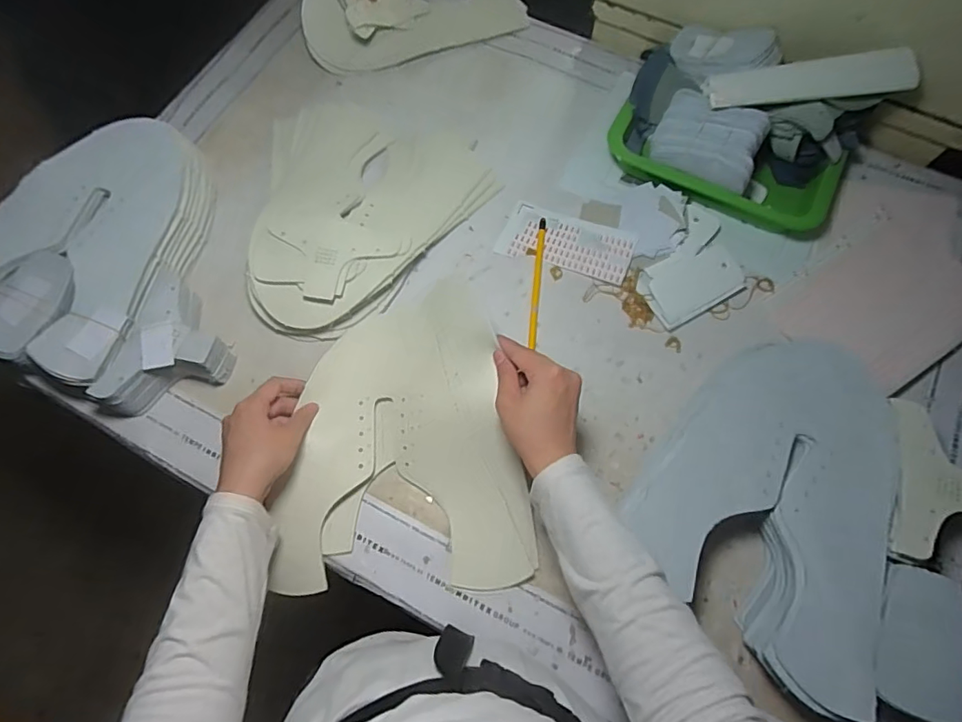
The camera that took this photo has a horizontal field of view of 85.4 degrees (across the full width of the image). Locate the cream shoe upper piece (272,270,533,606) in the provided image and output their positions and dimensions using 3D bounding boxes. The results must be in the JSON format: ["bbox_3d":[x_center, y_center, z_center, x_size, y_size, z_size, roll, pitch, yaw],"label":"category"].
[{"bbox_3d":[-0.080,0.068,0.502,0.225,0.045,0.285,-7,71,-2],"label":"cream shoe upper piece"}]

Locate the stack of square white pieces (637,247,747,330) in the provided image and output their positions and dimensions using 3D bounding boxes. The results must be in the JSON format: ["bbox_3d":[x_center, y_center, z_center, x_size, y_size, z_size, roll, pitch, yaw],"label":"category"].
[{"bbox_3d":[0.230,-0.086,0.567,0.112,0.013,0.069,-28,73,-10],"label":"stack of square white pieces"}]

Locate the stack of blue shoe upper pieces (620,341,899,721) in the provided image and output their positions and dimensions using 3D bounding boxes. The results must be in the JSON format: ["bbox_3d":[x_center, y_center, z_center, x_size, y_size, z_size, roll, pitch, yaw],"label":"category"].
[{"bbox_3d":[0.252,0.110,0.474,0.198,0.066,0.295,22,71,7],"label":"stack of blue shoe upper pieces"}]

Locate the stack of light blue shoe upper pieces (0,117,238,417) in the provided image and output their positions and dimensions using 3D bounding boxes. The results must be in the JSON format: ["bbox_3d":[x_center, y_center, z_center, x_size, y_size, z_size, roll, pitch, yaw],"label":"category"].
[{"bbox_3d":[-0.362,-0.108,0.546,0.291,0.063,0.287,24,71,8],"label":"stack of light blue shoe upper pieces"}]

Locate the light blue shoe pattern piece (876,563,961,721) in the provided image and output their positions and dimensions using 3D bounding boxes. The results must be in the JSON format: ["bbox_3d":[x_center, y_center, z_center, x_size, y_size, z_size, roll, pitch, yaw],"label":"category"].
[{"bbox_3d":[0.343,0.215,0.398,0.068,0.008,0.105,19,71,6],"label":"light blue shoe pattern piece"}]

